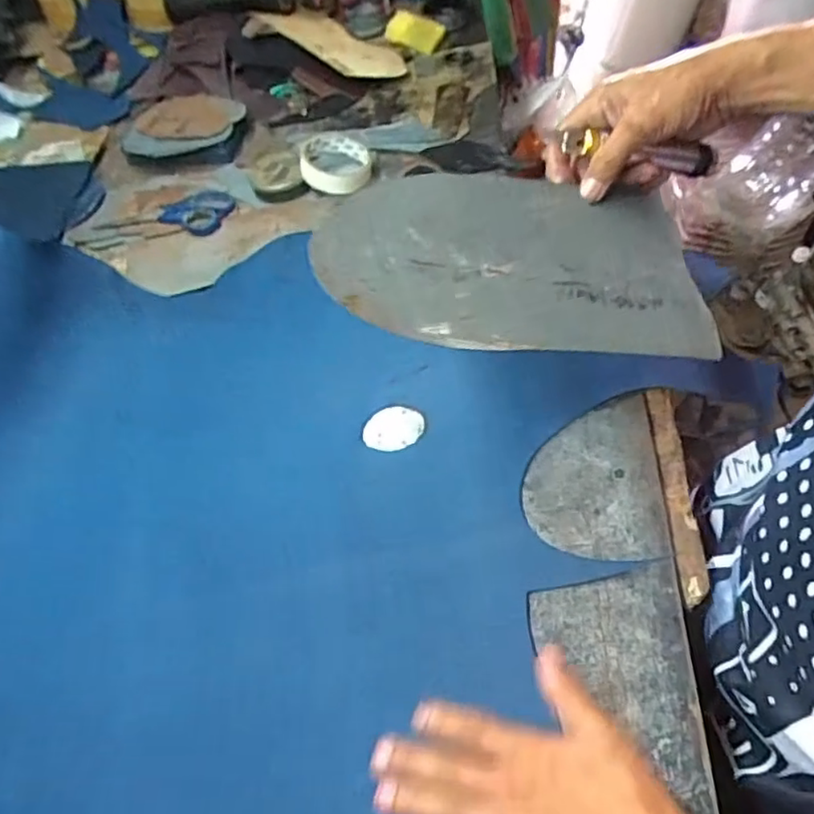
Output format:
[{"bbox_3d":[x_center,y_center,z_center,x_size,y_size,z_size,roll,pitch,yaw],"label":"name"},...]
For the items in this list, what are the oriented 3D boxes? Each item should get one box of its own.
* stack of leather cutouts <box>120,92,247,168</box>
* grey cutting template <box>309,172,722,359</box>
[{"bbox_3d":[-0.312,-0.392,0.895,0.170,0.033,0.153,-11,55,-3],"label":"stack of leather cutouts"},{"bbox_3d":[0.079,-0.101,0.441,0.277,0.009,0.140,1,65,-18],"label":"grey cutting template"}]

